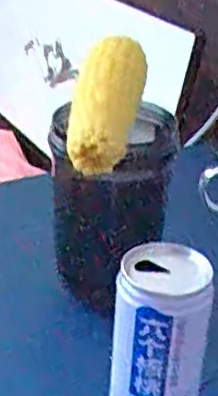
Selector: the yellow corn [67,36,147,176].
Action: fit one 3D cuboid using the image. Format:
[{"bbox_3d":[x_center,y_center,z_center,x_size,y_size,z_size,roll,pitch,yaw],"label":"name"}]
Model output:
[{"bbox_3d":[0.000,-0.068,0.447,0.036,0.029,0.136,9,42,7],"label":"yellow corn"}]

